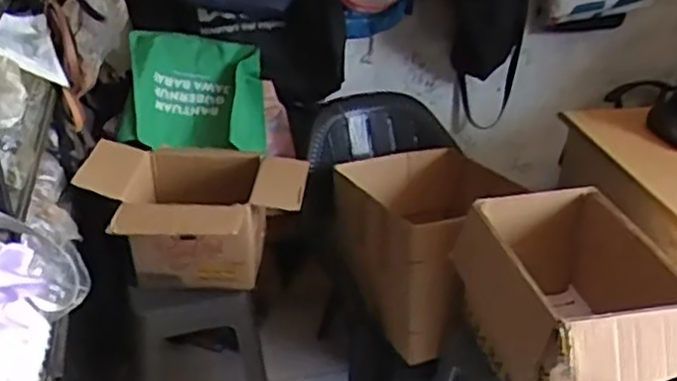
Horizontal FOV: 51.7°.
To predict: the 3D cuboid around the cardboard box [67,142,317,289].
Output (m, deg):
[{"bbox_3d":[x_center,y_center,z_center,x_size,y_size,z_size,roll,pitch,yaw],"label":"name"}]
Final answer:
[{"bbox_3d":[-0.337,0.074,1.619,0.509,0.253,0.373,2,31,0],"label":"cardboard box"}]

